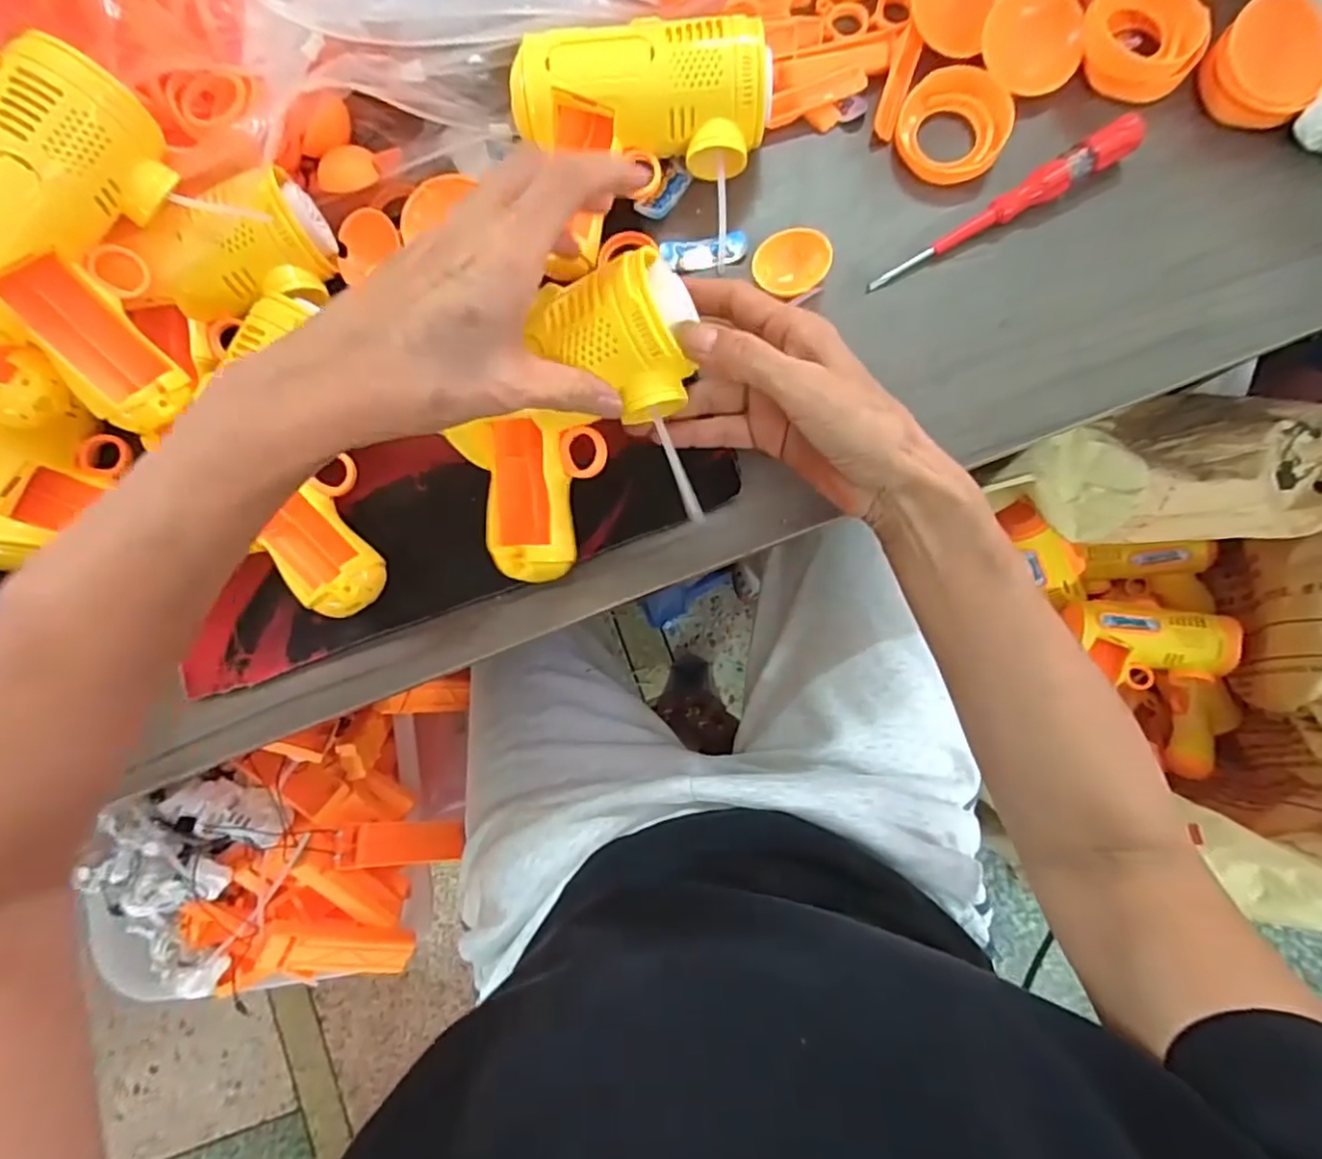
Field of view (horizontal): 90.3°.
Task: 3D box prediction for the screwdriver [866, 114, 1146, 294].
[{"bbox_3d":[0.184,-0.202,0.356,0.154,0.020,0.018,-27,83,1],"label":"screwdriver"}]

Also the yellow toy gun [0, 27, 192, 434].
[{"bbox_3d":[-0.278,-0.164,0.312,0.057,0.104,0.135,14,85,5],"label":"yellow toy gun"}]

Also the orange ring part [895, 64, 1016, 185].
[{"bbox_3d":[0.161,-0.250,0.362,0.057,0.020,0.055,0,84,4],"label":"orange ring part"}]

